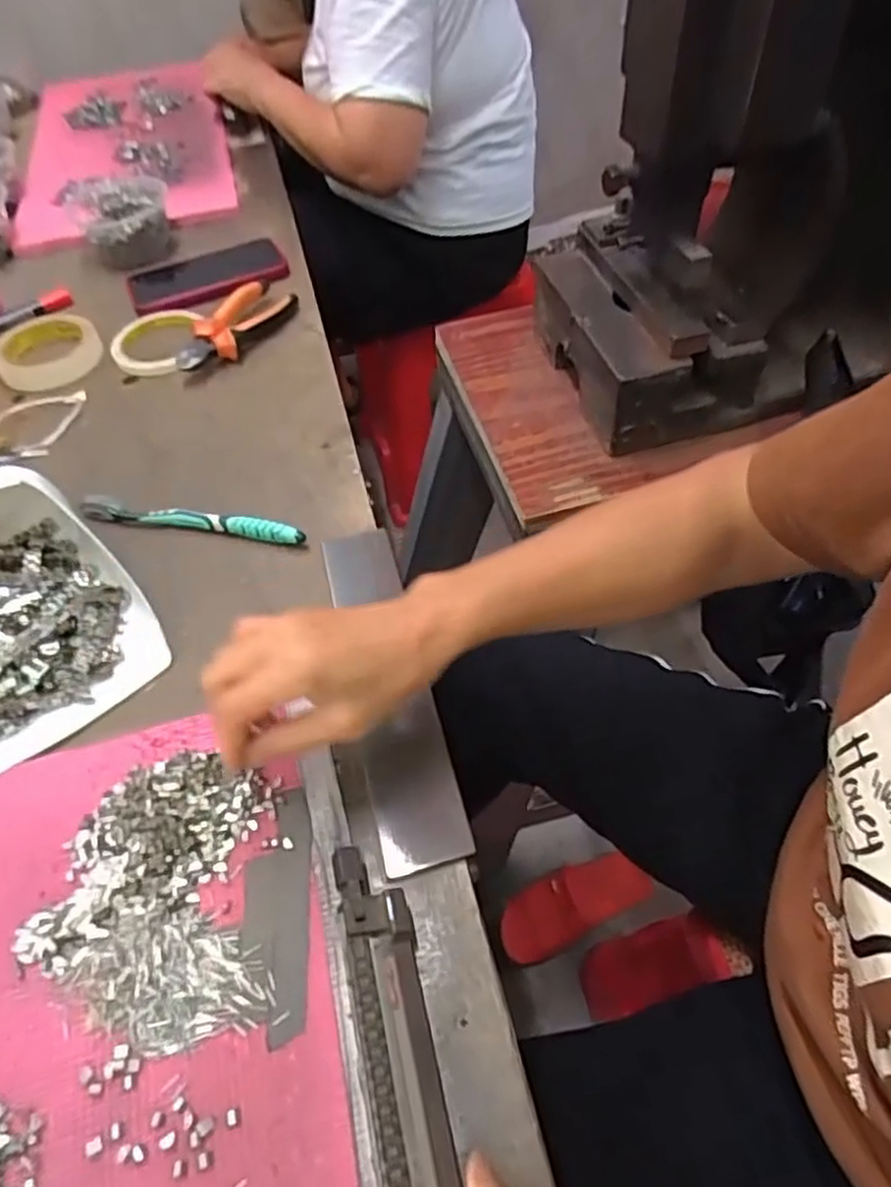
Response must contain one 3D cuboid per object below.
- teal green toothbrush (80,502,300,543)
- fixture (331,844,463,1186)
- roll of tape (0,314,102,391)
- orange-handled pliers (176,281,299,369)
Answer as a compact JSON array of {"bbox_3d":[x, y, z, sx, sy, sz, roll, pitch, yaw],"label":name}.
[{"bbox_3d":[-0.195,-0.056,0.549,0.181,0.011,0.014,7,53,11],"label":"teal green toothbrush"},{"bbox_3d":[-0.005,0.255,0.286,0.030,0.013,0.311,-14,54,-5],"label":"fixture"},{"bbox_3d":[-0.399,-0.246,0.717,0.097,0.033,0.097,-28,55,-16],"label":"roll of tape"},{"bbox_3d":[-0.202,-0.261,0.696,0.052,0.030,0.135,18,56,18],"label":"orange-handled pliers"}]

